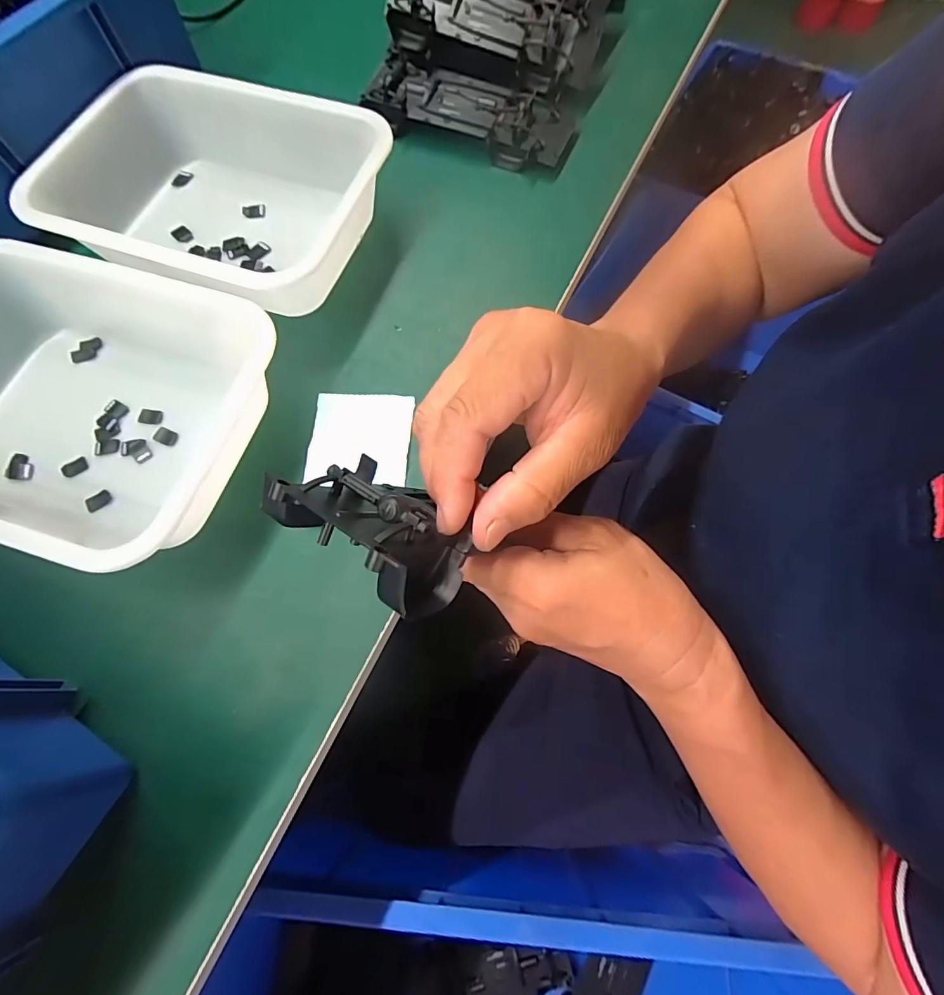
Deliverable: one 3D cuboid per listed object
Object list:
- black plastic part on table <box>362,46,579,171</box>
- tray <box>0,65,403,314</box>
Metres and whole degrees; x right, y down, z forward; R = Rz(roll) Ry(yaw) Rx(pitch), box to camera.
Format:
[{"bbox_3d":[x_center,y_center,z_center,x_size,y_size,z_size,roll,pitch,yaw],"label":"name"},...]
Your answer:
[{"bbox_3d":[-0.002,-0.358,0.435,0.193,0.029,0.085,19,72,7],"label":"black plastic part on table"},{"bbox_3d":[-0.201,-0.235,0.371,0.243,0.062,0.187,21,72,8],"label":"tray"}]

